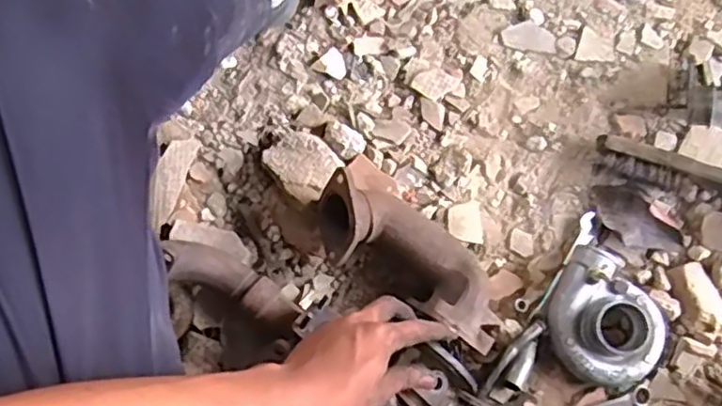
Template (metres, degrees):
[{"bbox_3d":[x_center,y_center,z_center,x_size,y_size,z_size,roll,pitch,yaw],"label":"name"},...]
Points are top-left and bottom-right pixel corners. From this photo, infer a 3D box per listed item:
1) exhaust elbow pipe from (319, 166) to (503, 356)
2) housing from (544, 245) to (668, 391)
[{"bbox_3d":[0.055,0.064,0.737,0.239,0.089,0.092,38,79,7],"label":"exhaust elbow pipe"},{"bbox_3d":[0.287,0.137,0.764,0.136,0.056,0.141,27,78,6],"label":"housing"}]

